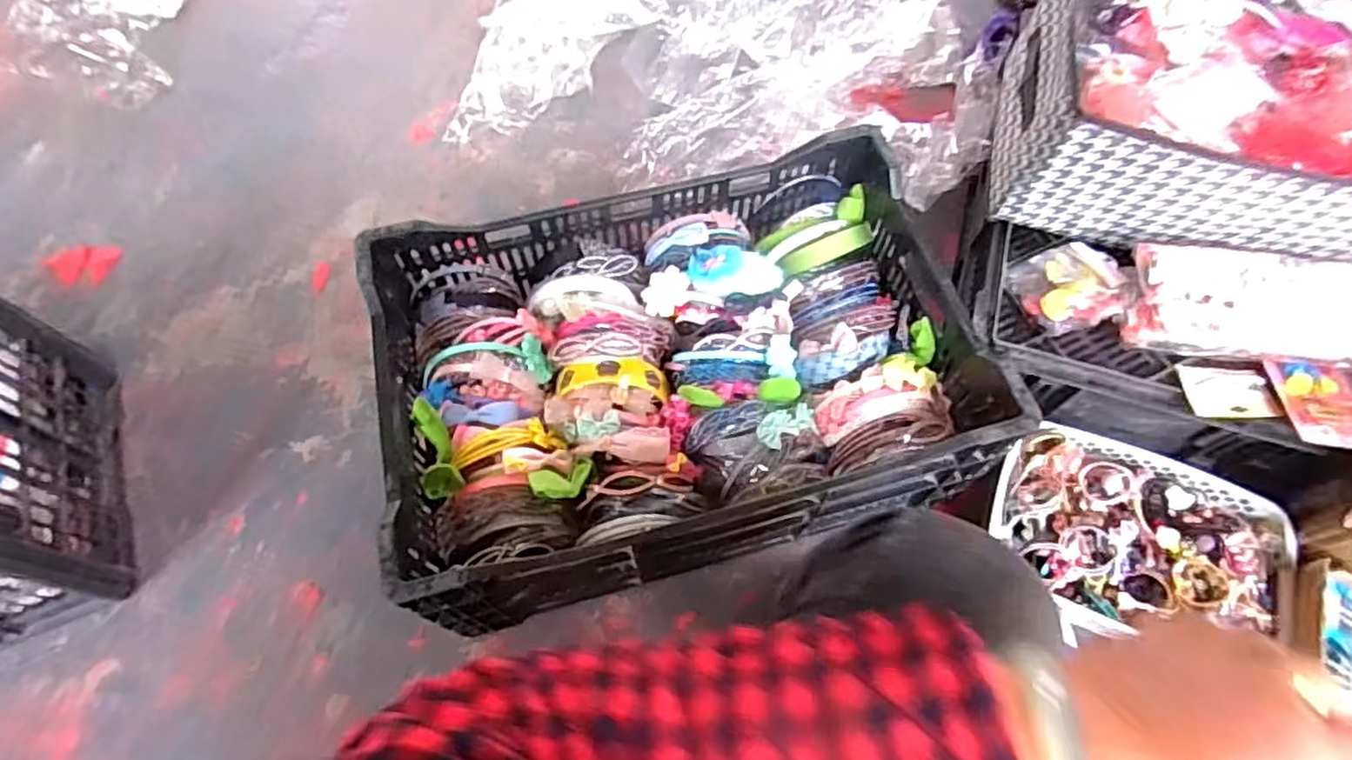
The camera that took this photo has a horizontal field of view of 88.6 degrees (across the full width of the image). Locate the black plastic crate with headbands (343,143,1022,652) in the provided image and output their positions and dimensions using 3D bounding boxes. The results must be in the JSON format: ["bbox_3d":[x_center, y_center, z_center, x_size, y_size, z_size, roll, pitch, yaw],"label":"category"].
[{"bbox_3d":[-0.001,-0.008,0.777,0.597,0.201,0.396,-14,64,-6],"label":"black plastic crate with headbands"}]

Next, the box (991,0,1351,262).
[{"bbox_3d":[0.594,-0.310,0.750,0.413,0.149,0.374,9,64,5],"label":"box"}]

